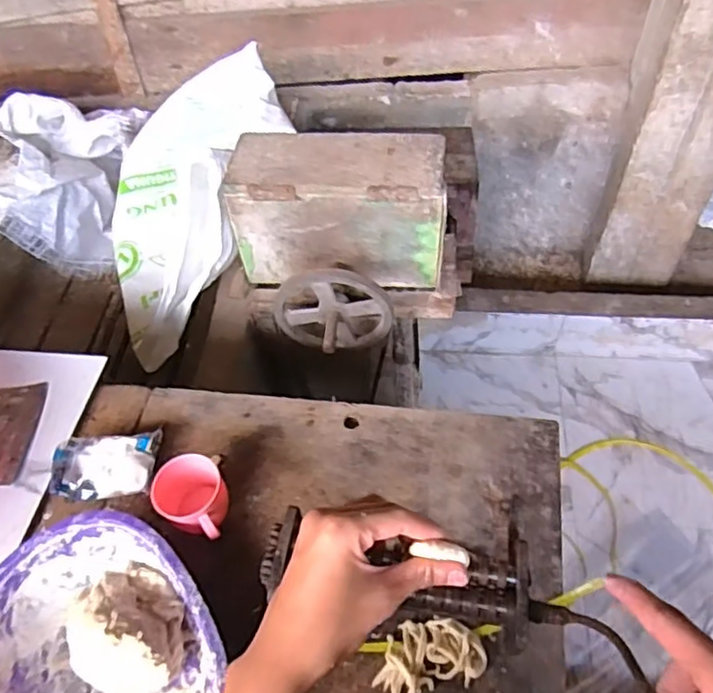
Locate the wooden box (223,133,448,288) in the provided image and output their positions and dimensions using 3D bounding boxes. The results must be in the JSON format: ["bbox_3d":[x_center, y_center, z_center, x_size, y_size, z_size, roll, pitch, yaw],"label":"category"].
[{"bbox_3d":[-0.031,-0.232,1.088,0.353,0.228,0.136,0,52,3],"label":"wooden box"}]

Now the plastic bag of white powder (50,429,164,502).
[{"bbox_3d":[-0.307,0.140,0.760,0.131,0.039,0.085,1,52,4],"label":"plastic bag of white powder"}]

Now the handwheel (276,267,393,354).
[{"bbox_3d":[-0.039,-0.038,1.049,0.194,0.173,0.085,1,52,4],"label":"handwheel"}]

